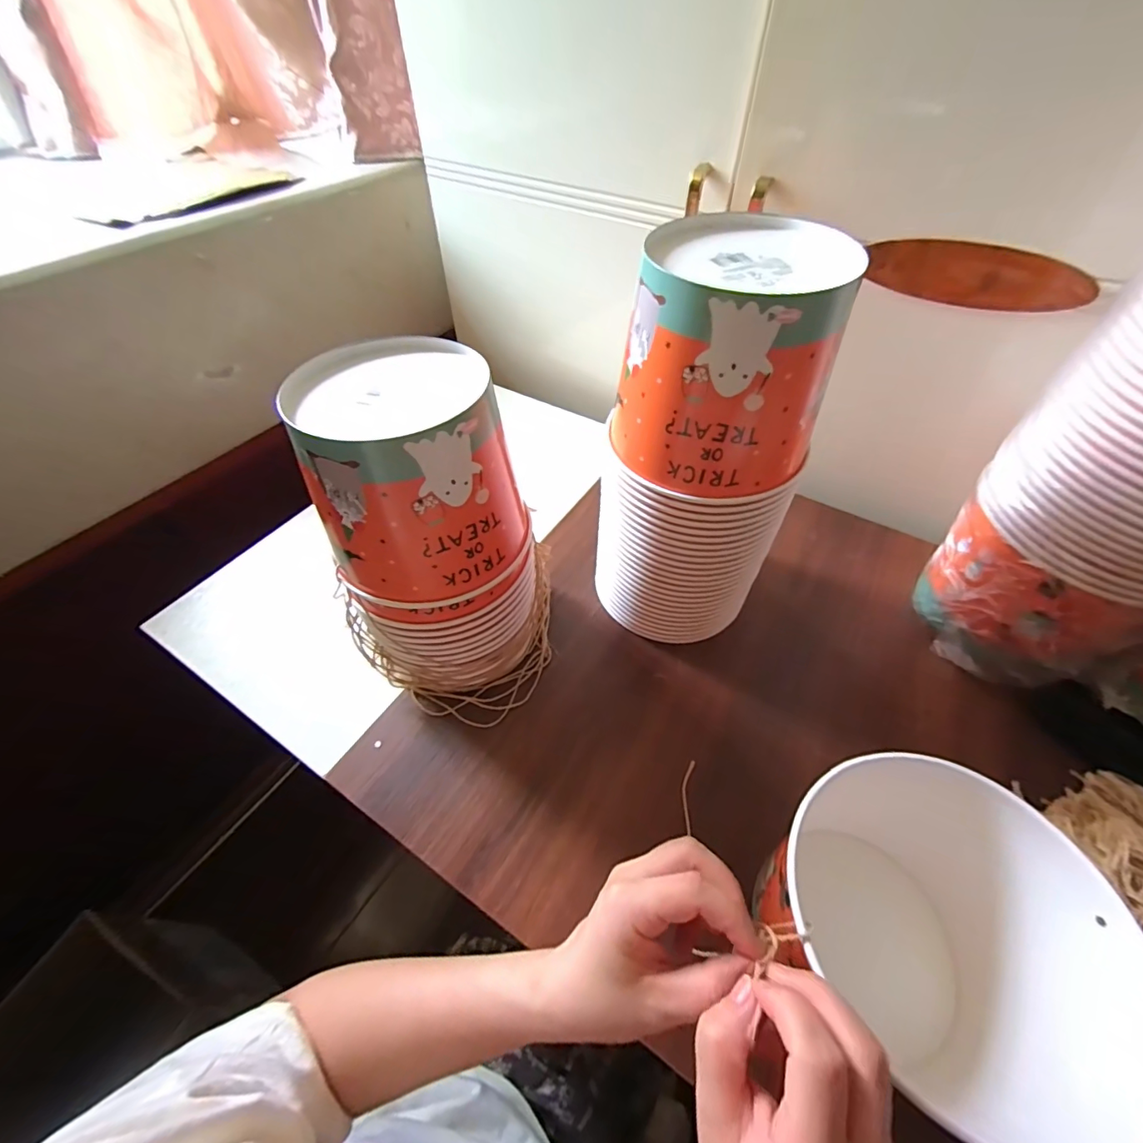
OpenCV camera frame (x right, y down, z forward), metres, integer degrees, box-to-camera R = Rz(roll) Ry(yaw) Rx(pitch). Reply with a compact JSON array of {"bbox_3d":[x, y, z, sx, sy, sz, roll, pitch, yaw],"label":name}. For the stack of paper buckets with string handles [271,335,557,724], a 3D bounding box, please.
[{"bbox_3d":[-0.103,-0.017,0.394,0.165,0.258,0.163,27,56,21],"label":"stack of paper buckets with string handles"}]

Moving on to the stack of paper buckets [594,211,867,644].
[{"bbox_3d":[0.110,-0.083,0.409,0.143,0.317,0.151,20,54,16],"label":"stack of paper buckets"}]

